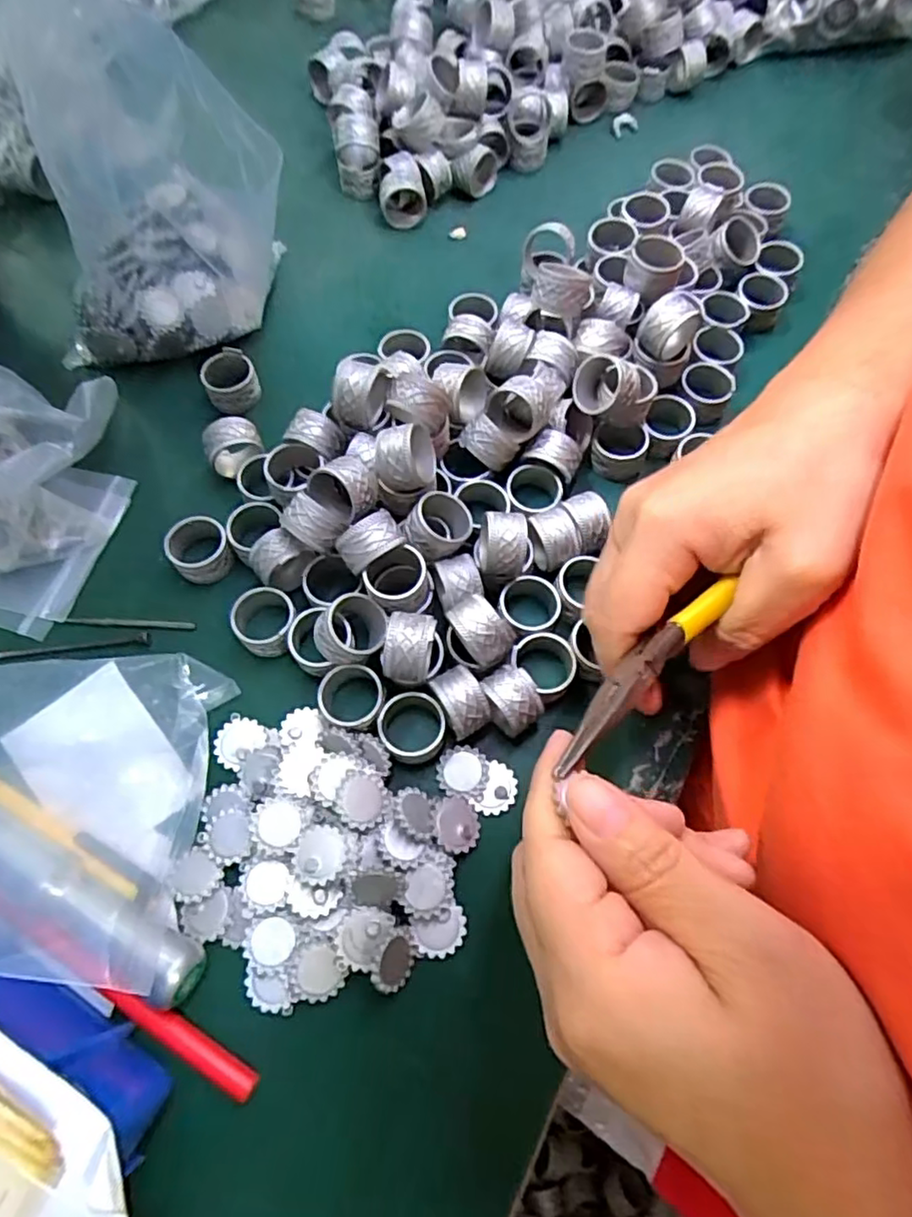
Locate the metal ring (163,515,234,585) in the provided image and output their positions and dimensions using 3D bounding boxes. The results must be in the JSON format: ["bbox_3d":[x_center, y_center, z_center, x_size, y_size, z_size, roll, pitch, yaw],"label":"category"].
[{"bbox_3d":[-0.121,-0.027,0.304,0.027,0.020,0.027,0,67,0],"label":"metal ring"}]

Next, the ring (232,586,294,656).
[{"bbox_3d":[-0.085,0.006,0.286,0.027,0.018,0.028,0,67,0],"label":"ring"}]

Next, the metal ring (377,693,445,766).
[{"bbox_3d":[-0.018,0.051,0.266,0.027,0.018,0.029,0,67,0],"label":"metal ring"}]

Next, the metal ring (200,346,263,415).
[{"bbox_3d":[-0.120,-0.121,0.342,0.027,0.017,0.030,-23,68,-13],"label":"metal ring"}]

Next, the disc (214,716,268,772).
[{"bbox_3d":[-0.091,0.054,0.266,0.018,0.004,0.021,40,72,15],"label":"disc"}]

